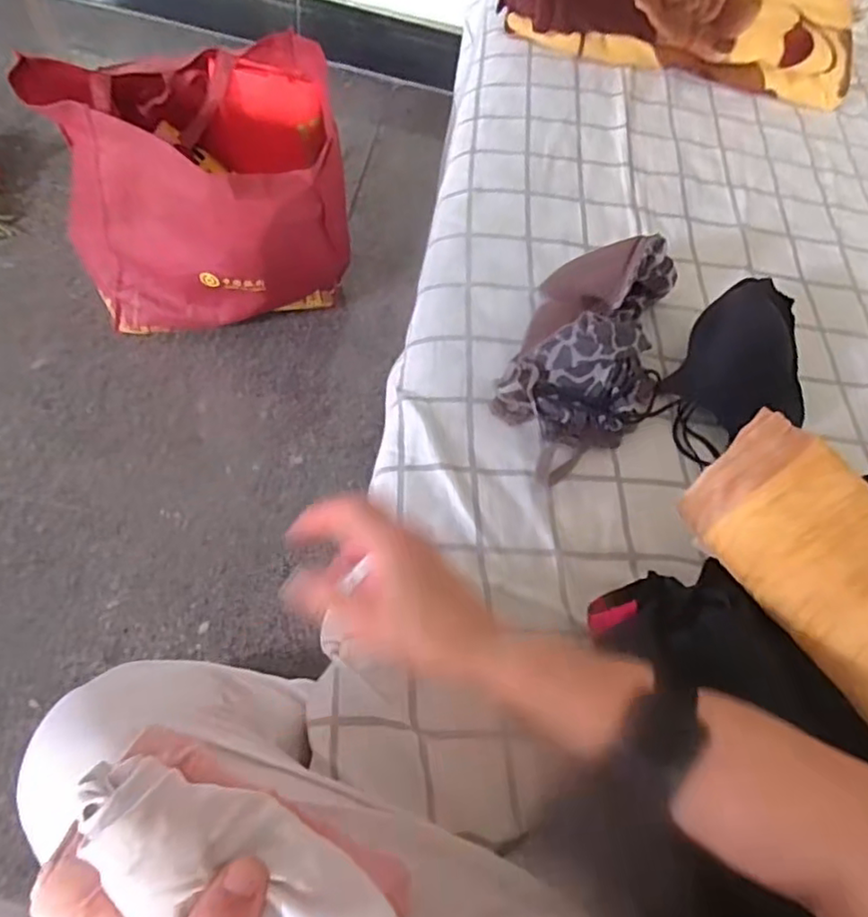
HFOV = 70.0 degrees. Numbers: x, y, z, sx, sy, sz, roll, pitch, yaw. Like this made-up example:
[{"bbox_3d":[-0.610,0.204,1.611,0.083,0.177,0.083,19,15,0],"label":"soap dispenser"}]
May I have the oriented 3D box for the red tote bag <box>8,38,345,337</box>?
[{"bbox_3d":[-0.348,-0.380,0.950,0.419,0.330,0.301,-8,63,-14],"label":"red tote bag"}]

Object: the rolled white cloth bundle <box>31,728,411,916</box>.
[{"bbox_3d":[-0.082,0.176,0.255,0.146,0.052,0.075,30,65,11],"label":"rolled white cloth bundle"}]

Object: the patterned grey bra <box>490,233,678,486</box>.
[{"bbox_3d":[0.146,-0.096,0.567,0.136,0.075,0.253,23,61,3],"label":"patterned grey bra"}]

